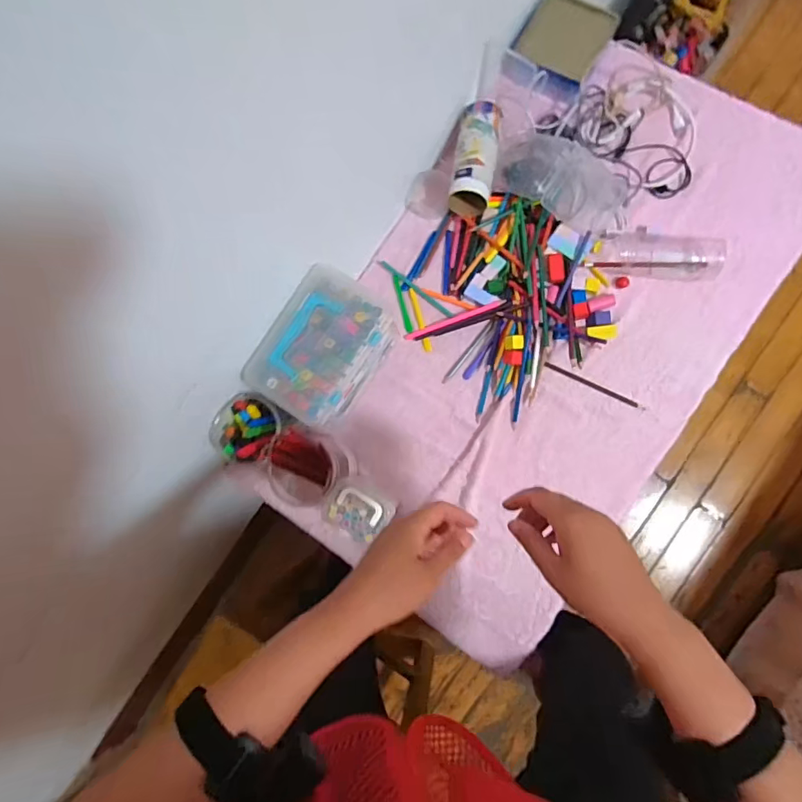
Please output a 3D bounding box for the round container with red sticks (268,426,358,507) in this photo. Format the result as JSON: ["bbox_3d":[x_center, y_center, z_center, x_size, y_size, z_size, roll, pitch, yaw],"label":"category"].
[{"bbox_3d":[-0.136,0.096,0.723,0.107,0.146,0.098,-1,85,8],"label":"round container with red sticks"}]

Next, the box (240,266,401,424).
[{"bbox_3d":[-0.104,-0.080,0.730,0.139,0.154,0.206,32,90,10],"label":"box"}]

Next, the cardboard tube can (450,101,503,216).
[{"bbox_3d":[0.116,-0.378,0.768,0.060,0.072,0.163,9,86,9],"label":"cardboard tube can"}]

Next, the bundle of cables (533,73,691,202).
[{"bbox_3d":[0.360,-0.426,0.768,0.235,0.034,0.181,44,90,7],"label":"bundle of cables"}]

